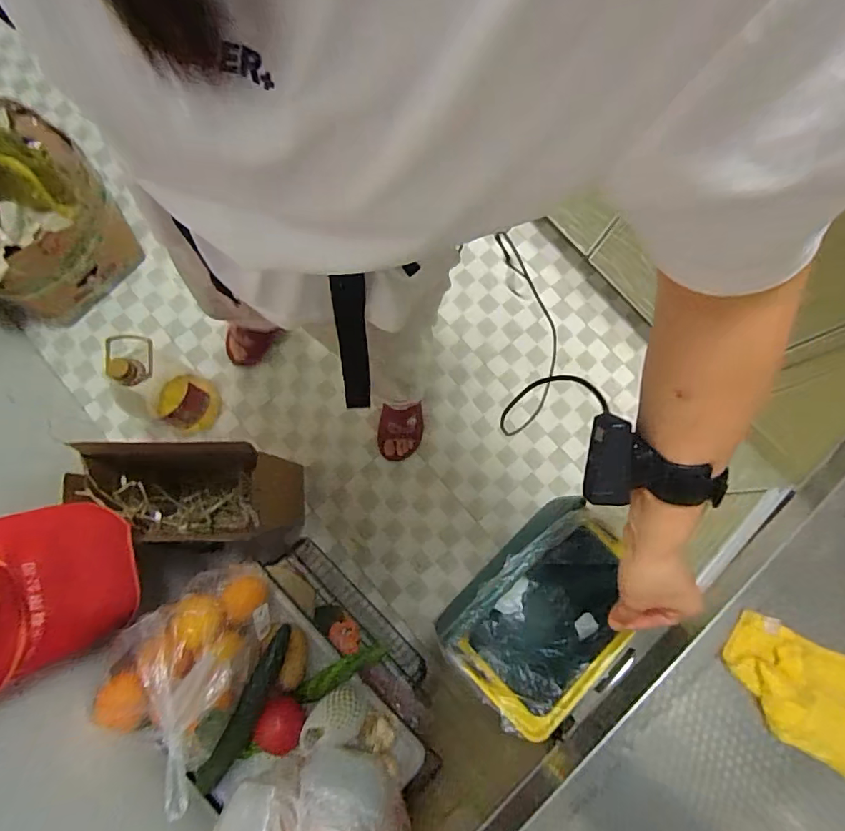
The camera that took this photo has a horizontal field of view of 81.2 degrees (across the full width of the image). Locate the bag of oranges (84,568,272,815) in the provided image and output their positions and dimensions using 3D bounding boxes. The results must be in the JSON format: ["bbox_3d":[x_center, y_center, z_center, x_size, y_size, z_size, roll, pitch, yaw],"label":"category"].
[{"bbox_3d":[-0.296,0.310,0.638,0.184,0.134,0.232,30,80,4],"label":"bag of oranges"}]

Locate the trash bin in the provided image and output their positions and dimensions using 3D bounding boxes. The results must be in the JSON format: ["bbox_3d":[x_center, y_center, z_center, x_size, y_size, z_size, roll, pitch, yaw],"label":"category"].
[{"bbox_3d":[0.156,0.256,0.672,0.244,0.172,0.164,-43,83,-8],"label":"trash bin"}]

